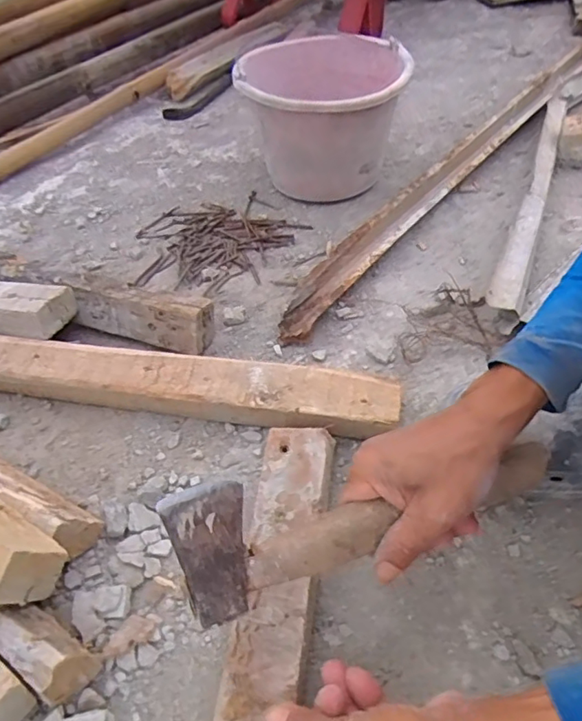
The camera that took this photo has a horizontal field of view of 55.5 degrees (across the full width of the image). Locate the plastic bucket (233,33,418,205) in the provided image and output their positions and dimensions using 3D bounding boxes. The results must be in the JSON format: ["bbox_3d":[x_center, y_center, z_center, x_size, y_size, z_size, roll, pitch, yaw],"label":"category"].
[{"bbox_3d":[0.044,-0.333,0.785,0.209,0.168,0.239,-9,46,-3],"label":"plastic bucket"}]

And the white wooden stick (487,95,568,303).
[{"bbox_3d":[0.326,-0.231,0.738,0.031,0.041,0.531,15,49,19],"label":"white wooden stick"}]

